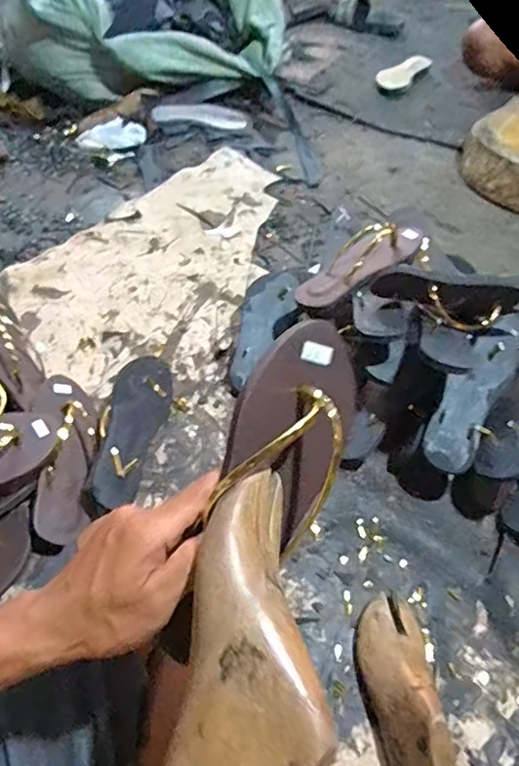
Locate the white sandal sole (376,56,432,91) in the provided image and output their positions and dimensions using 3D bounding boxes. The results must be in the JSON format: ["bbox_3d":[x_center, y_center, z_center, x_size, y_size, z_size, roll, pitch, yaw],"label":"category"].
[{"bbox_3d":[0.391,-0.854,1.478,0.088,0.019,0.210,32,59,17],"label":"white sandal sole"}]

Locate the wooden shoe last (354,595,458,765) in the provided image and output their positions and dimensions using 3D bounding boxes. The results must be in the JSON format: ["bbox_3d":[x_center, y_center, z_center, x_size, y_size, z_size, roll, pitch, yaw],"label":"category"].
[{"bbox_3d":[0.152,0.344,0.571,0.078,0.085,0.237,4,55,-1],"label":"wooden shoe last"}]

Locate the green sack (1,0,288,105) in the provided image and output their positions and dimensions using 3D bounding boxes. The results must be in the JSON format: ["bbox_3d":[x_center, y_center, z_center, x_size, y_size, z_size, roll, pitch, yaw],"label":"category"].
[{"bbox_3d":[-0.298,-0.912,1.335,0.672,0.252,0.403,-9,56,-10],"label":"green sack"}]

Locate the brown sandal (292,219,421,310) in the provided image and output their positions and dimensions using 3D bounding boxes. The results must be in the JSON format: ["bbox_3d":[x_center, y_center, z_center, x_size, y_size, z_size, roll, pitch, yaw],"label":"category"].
[{"bbox_3d":[0.150,-0.186,0.813,0.222,0.059,0.071,-34,63,-9],"label":"brown sandal"}]

